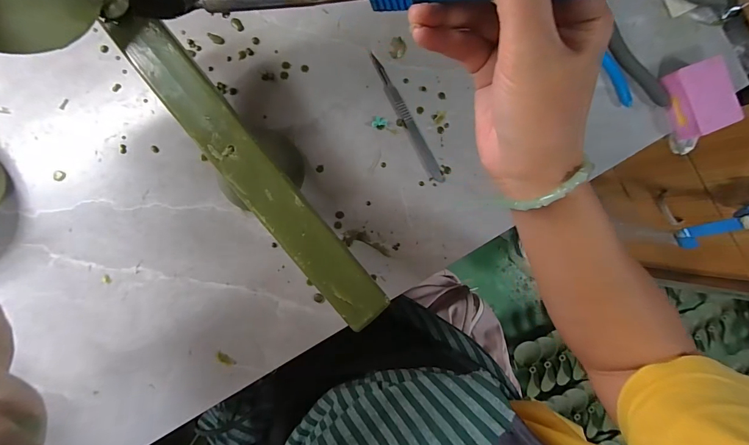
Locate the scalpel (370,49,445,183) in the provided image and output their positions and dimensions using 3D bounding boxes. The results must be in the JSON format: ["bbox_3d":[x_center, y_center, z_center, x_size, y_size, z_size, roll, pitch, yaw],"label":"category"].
[{"bbox_3d":[0.032,-0.104,0.348,0.013,0.004,0.143,-30,91,-7],"label":"scalpel"}]

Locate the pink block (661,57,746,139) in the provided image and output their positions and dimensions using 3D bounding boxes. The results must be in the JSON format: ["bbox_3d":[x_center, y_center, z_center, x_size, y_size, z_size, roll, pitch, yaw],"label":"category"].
[{"bbox_3d":[0.356,-0.135,0.377,0.065,0.023,0.075,-15,90,-7],"label":"pink block"}]

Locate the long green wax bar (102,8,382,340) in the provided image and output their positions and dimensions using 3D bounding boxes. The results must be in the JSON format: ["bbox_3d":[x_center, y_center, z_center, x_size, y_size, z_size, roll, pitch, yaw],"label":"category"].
[{"bbox_3d":[-0.086,-0.036,0.243,0.034,0.006,0.264,-39,92,-6],"label":"long green wax bar"}]

